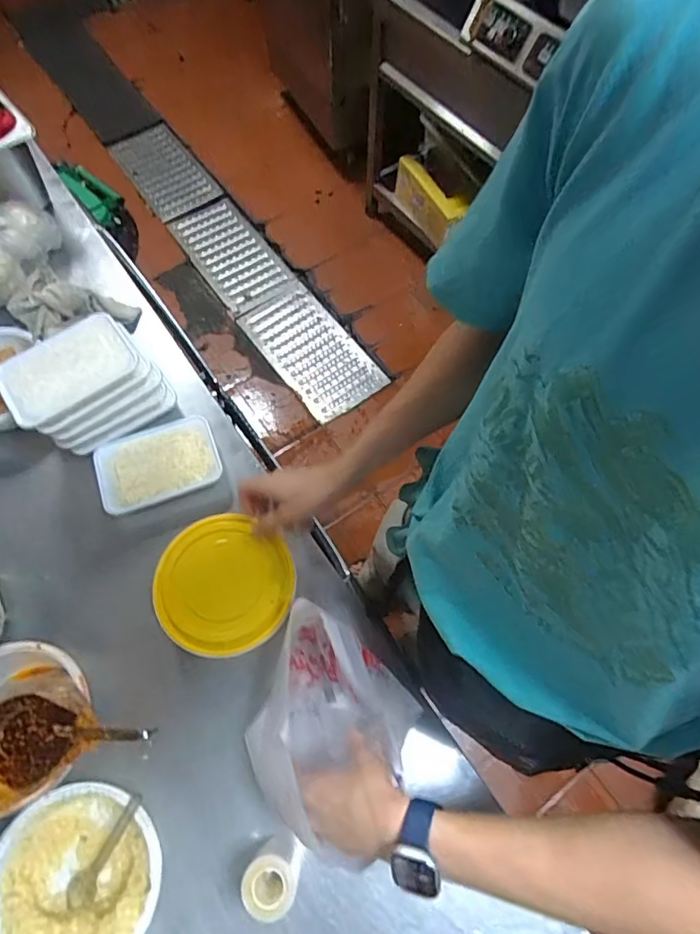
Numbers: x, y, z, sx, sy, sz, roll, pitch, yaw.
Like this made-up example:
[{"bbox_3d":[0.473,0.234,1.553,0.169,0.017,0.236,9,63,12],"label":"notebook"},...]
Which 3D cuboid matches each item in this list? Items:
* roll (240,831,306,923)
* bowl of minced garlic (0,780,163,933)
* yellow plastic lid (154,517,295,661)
[{"bbox_3d":[-0.078,0.414,0.526,0.051,0.087,0.054,0,65,-1],"label":"roll"},{"bbox_3d":[-0.280,0.427,0.535,0.163,0.059,0.164,0,65,-1],"label":"bowl of minced garlic"},{"bbox_3d":[-0.153,0.140,0.631,0.161,0.023,0.165,0,65,-1],"label":"yellow plastic lid"}]

